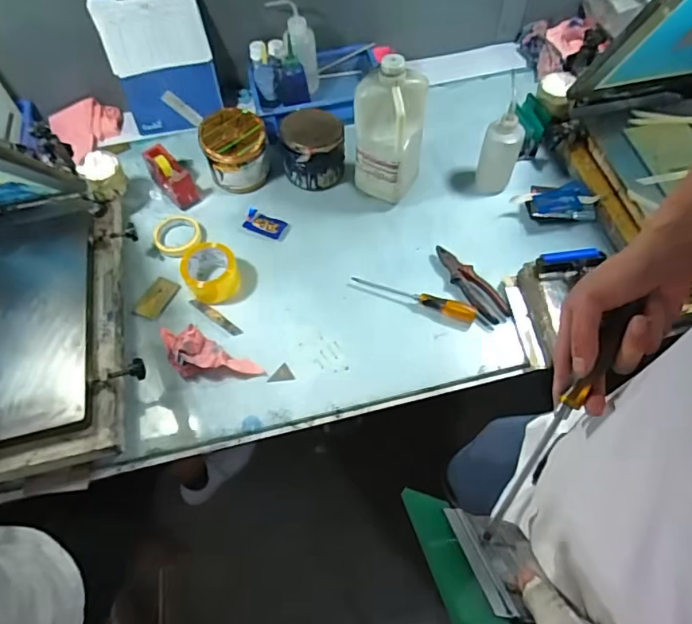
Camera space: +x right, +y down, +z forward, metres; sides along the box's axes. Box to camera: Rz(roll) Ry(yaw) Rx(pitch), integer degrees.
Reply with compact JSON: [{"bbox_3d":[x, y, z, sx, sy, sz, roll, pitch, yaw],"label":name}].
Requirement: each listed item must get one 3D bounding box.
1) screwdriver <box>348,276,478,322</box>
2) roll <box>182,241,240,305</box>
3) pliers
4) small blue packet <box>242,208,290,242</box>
[{"bbox_3d":[0.126,-0.031,0.960,0.237,0.034,0.026,22,62,14],"label":"screwdriver"},{"bbox_3d":[-0.259,-0.075,0.977,0.099,0.065,0.097,-1,60,1],"label":"roll"},{"bbox_3d":[0.233,-0.056,0.986,0.058,0.034,0.195,-27,63,-14],"label":"pliers"},{"bbox_3d":[-0.167,-0.183,1.066,0.095,0.011,0.047,19,62,12],"label":"small blue packet"}]

